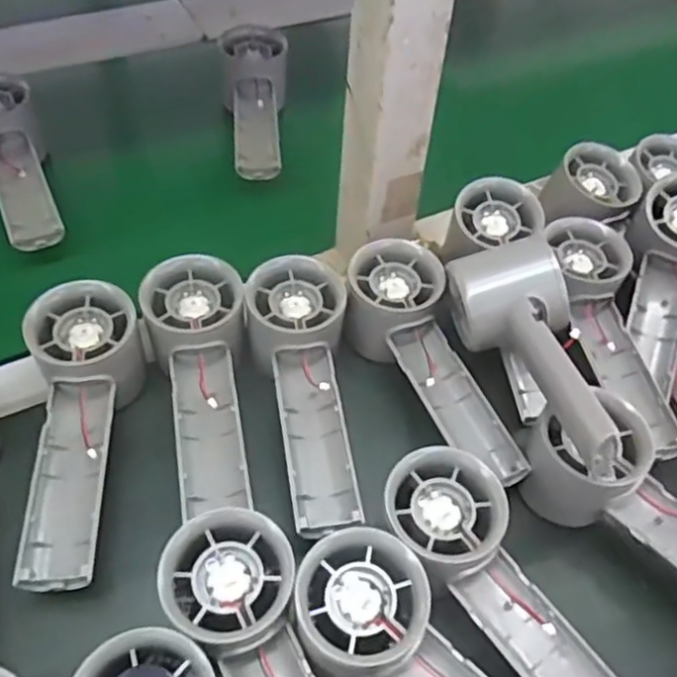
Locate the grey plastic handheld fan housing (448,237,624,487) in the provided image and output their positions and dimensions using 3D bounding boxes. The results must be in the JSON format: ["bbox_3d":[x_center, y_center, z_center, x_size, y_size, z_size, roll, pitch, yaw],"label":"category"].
[{"bbox_3d":[0.106,0.014,0.365,0.056,0.068,0.142,-12,53,-14],"label":"grey plastic handheld fan housing"}]

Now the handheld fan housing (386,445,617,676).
[{"bbox_3d":[0.078,0.124,0.316,0.053,0.030,0.157,-29,73,-25],"label":"handheld fan housing"}]

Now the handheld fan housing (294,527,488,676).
[{"bbox_3d":[0.045,0.152,0.292,0.157,0.031,0.058,43,59,10],"label":"handheld fan housing"}]

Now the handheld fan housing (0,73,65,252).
[{"bbox_3d":[-0.232,-0.125,0.496,0.055,0.044,0.162,-19,67,-19],"label":"handheld fan housing"}]

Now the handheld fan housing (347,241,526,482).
[{"bbox_3d":[0.054,0.019,0.411,0.057,0.049,0.157,-21,69,-20],"label":"handheld fan housing"}]

